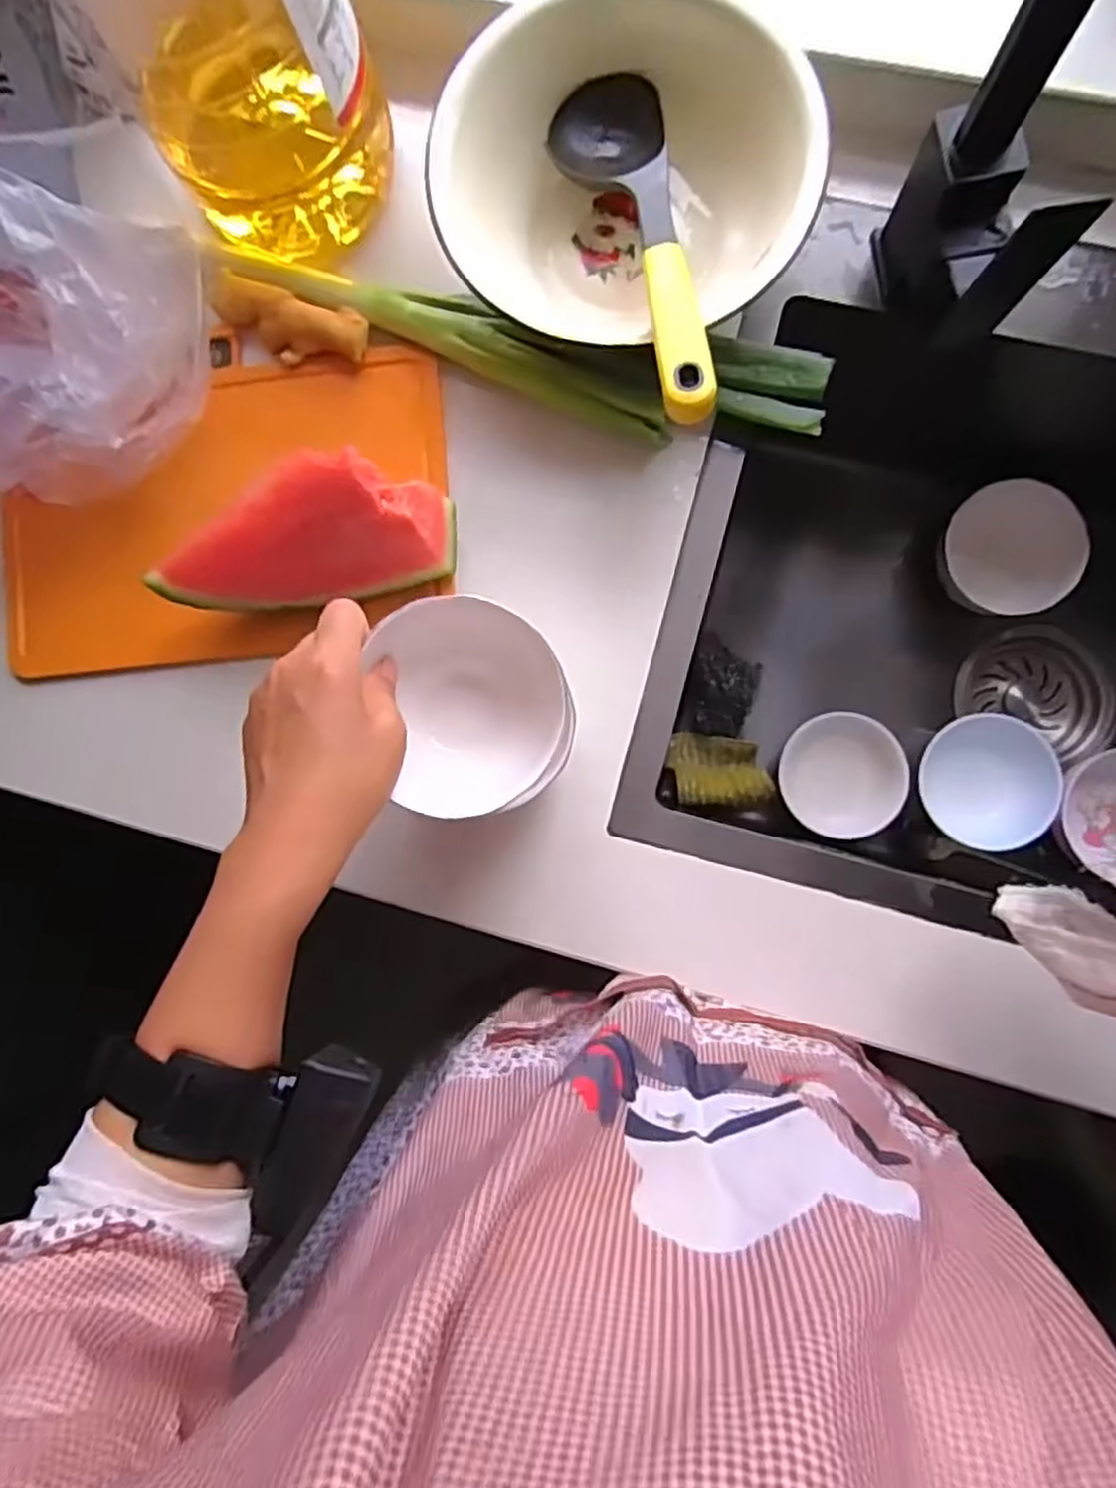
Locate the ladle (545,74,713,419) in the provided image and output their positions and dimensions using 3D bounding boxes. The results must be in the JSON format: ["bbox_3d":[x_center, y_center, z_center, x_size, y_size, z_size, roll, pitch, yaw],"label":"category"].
[{"bbox_3d":[0.050,-0.301,0.453,0.068,0.035,0.270,-12,67,5],"label":"ladle"}]

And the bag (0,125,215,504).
[{"bbox_3d":[-0.353,-0.272,0.459,0.237,0.156,0.200,-3,87,6],"label":"bag"}]

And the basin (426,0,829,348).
[{"bbox_3d":[0.040,-0.357,0.482,0.195,0.073,0.210,0,87,6],"label":"basin"}]

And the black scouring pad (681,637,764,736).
[{"bbox_3d":[0.150,-0.049,0.682,0.055,0.050,0.085,12,88,6],"label":"black scouring pad"}]

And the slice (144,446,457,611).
[{"bbox_3d":[-0.157,-0.116,0.465,0.178,0.127,0.048,-15,86,5],"label":"slice"}]

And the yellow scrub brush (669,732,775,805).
[{"bbox_3d":[0.147,0.022,0.686,0.085,0.025,0.063,-3,87,6],"label":"yellow scrub brush"}]

